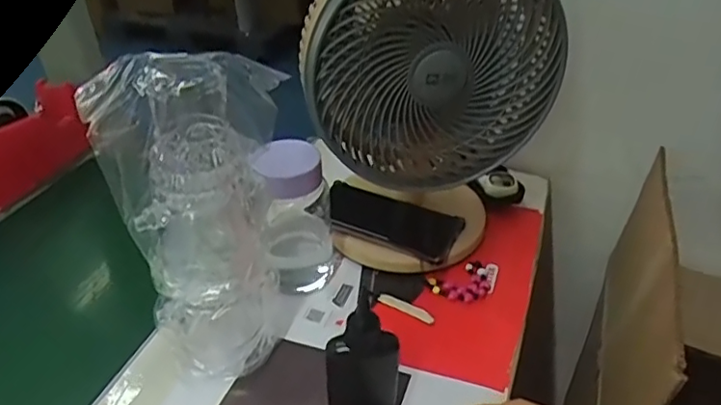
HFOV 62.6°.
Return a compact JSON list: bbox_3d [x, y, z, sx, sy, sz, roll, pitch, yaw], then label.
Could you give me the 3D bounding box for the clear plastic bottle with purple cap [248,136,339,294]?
[{"bbox_3d":[-0.064,0.016,0.604,0.071,0.154,0.072,-3,35,-3],"label":"clear plastic bottle with purple cap"}]

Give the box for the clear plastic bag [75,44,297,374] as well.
[{"bbox_3d":[-0.114,0.021,0.484,0.135,0.285,0.066,-31,45,-34],"label":"clear plastic bag"}]

